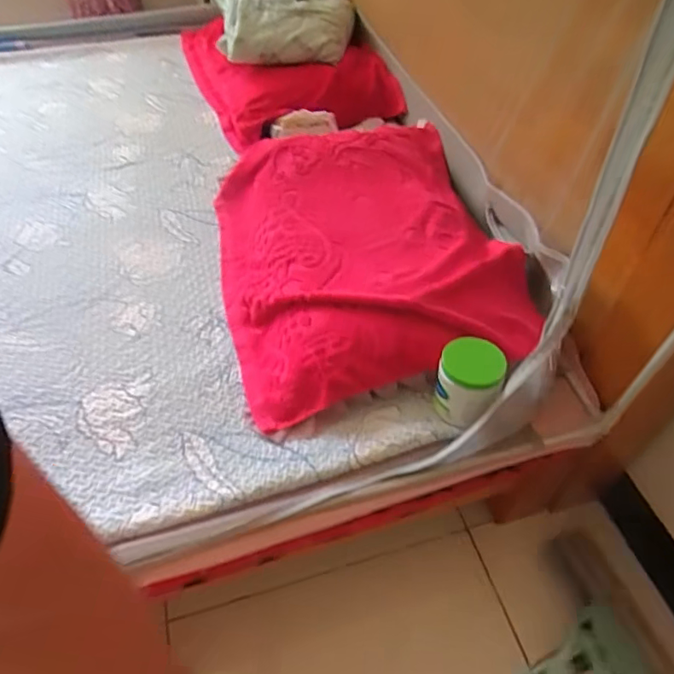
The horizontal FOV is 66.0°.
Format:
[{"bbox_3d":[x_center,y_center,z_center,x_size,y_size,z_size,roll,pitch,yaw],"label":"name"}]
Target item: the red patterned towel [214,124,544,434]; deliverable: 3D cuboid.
[{"bbox_3d":[0.028,-0.176,0.997,0.503,0.121,0.679,-9,51,-7],"label":"red patterned towel"}]

